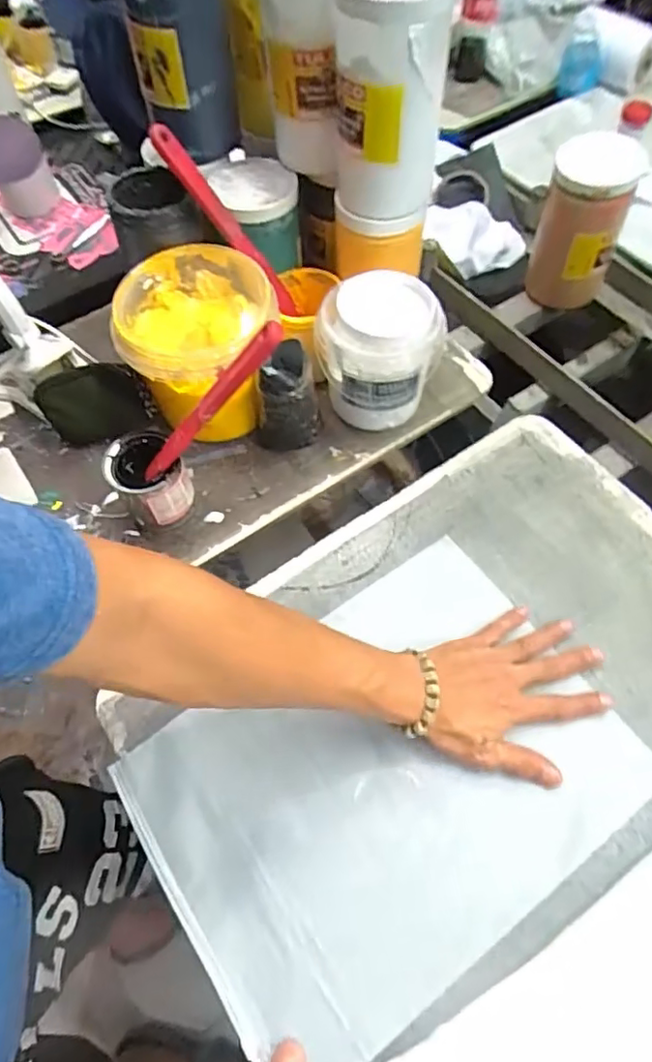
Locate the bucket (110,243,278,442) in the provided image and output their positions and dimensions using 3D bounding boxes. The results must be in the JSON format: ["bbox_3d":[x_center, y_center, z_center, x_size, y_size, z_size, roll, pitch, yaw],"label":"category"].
[{"bbox_3d":[-0.137,-0.187,0.636,0.147,0.153,0.152,-1,61,2],"label":"bucket"}]

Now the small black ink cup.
[{"bbox_3d":[-0.175,-0.052,0.600,0.071,0.076,0.076,-29,64,-13],"label":"small black ink cup"}]

